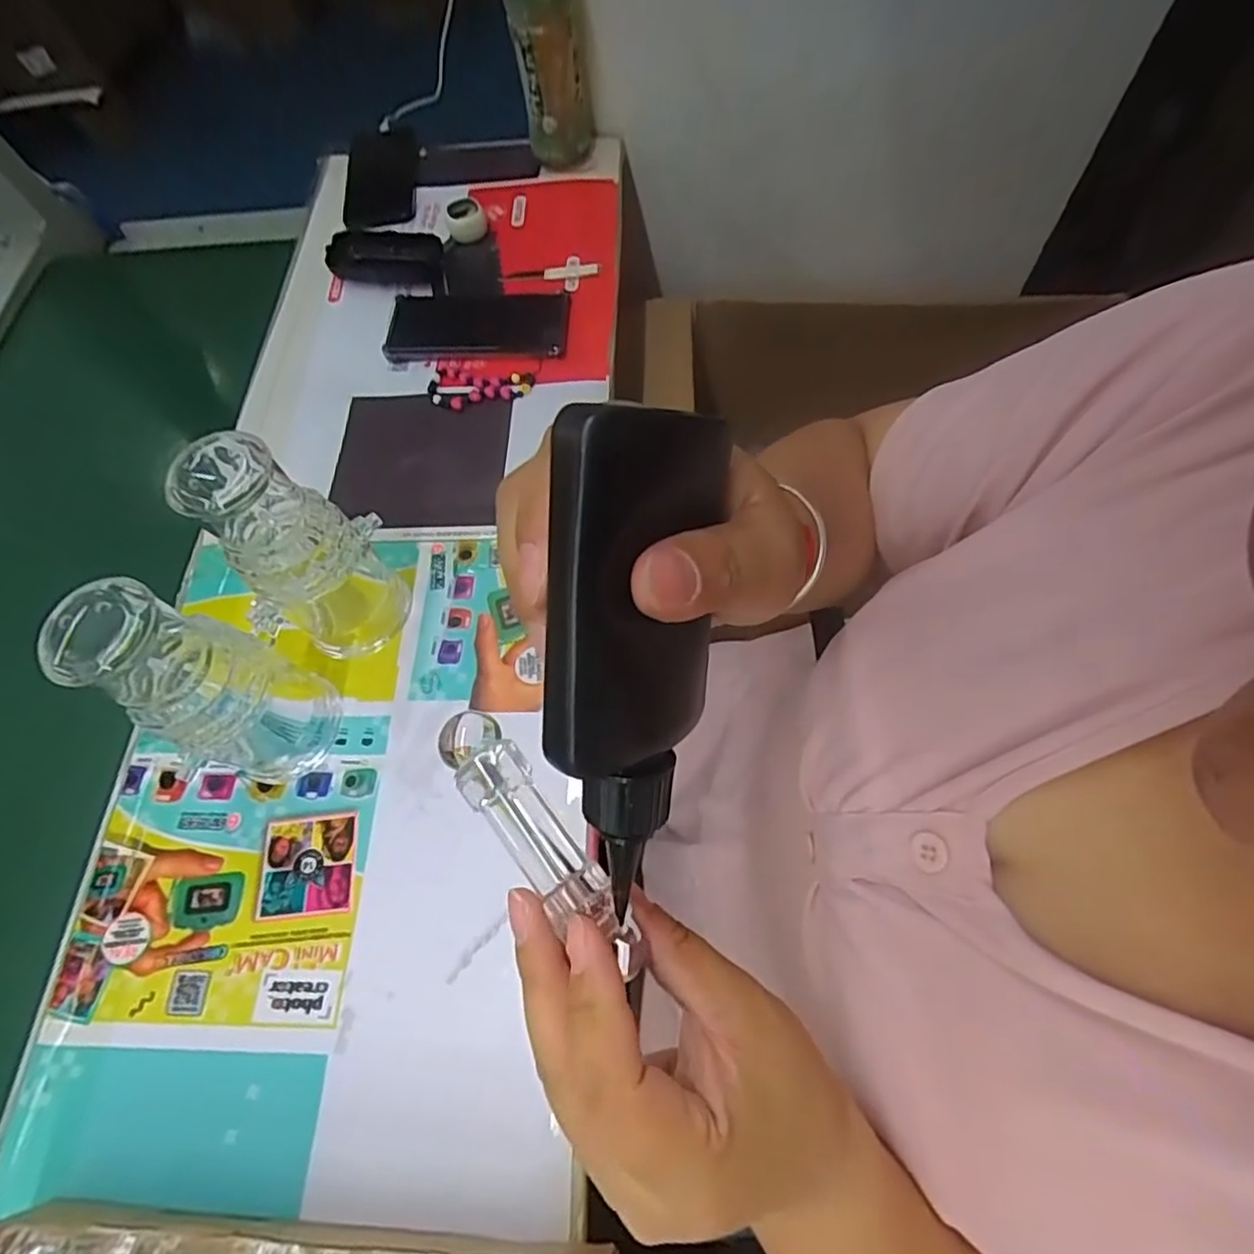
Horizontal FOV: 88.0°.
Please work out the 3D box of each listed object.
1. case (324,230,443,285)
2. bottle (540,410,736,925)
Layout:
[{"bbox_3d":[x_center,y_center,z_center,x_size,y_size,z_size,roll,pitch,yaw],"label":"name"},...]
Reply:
[{"bbox_3d":[-0.235,-0.365,0.639,0.105,0.027,0.053,2,65,6],"label":"case"},{"bbox_3d":[0.002,0.009,0.172,0.040,0.042,0.124,3,105,4],"label":"bottle"}]

